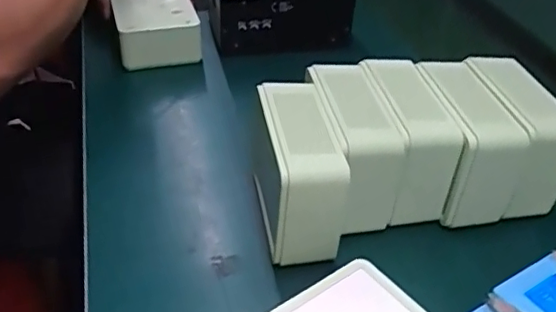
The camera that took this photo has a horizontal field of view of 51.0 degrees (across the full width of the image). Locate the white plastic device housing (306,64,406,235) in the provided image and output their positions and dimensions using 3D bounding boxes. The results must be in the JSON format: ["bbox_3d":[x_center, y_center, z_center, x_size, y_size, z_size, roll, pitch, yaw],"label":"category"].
[{"bbox_3d":[0.065,-0.009,0.531,0.059,0.098,0.140,-4,38,-12],"label":"white plastic device housing"}]

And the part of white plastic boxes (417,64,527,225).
[{"bbox_3d":[0.172,-0.014,0.549,0.065,0.101,0.124,-4,38,-12],"label":"part of white plastic boxes"}]

